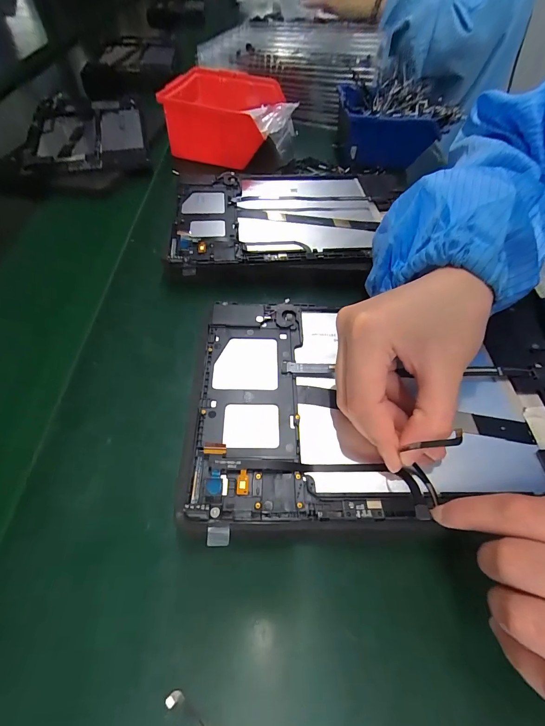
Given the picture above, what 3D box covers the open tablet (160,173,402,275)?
[{"bbox_3d":[0.026,-0.150,0.331,0.242,0.018,0.161,-3,56,-5],"label":"open tablet"}]

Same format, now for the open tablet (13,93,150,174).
[{"bbox_3d":[-0.259,-0.323,0.451,0.157,0.015,0.228,-11,57,-10],"label":"open tablet"}]

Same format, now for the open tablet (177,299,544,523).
[{"bbox_3d":[0.077,0.024,0.218,0.245,0.028,0.150,1,56,-1],"label":"open tablet"}]

